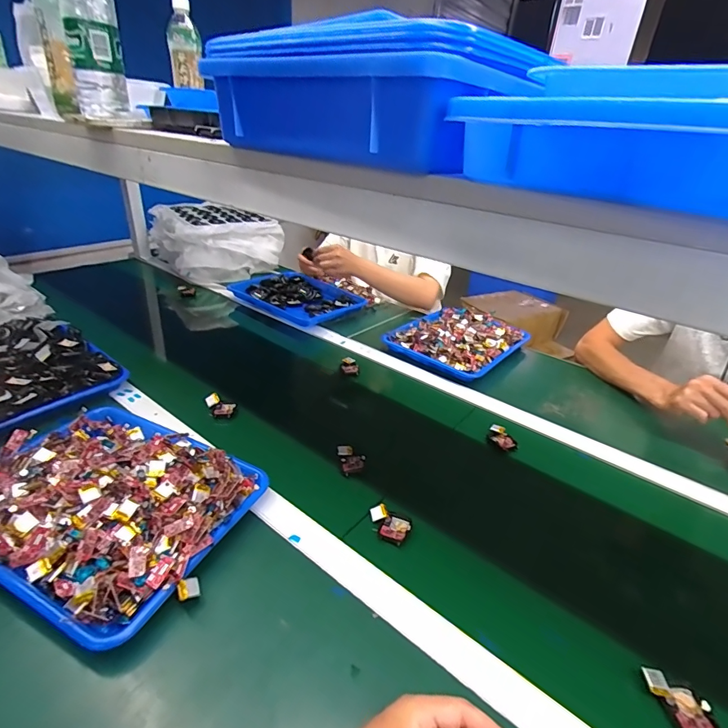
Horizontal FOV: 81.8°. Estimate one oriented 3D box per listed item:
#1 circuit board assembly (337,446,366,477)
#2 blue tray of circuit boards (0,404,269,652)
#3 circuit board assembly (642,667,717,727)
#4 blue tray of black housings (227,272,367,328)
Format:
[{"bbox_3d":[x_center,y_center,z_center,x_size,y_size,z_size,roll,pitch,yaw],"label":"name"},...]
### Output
[{"bbox_3d":[-0.017,0.143,0.630,0.039,0.008,0.047,-6,47,-17],"label":"circuit board assembly"},{"bbox_3d":[-0.316,0.156,0.519,0.330,0.056,0.251,16,30,22],"label":"blue tray of circuit boards"},{"bbox_3d":[0.290,0.307,0.382,0.040,0.014,0.058,-8,30,-20],"label":"circuit board assembly"},{"bbox_3d":[-0.187,-0.190,1.146,0.339,0.040,0.229,22,33,31],"label":"blue tray of black housings"}]

